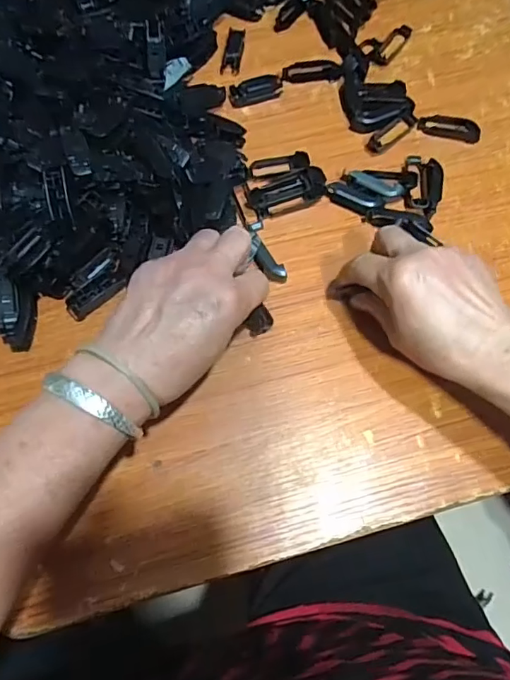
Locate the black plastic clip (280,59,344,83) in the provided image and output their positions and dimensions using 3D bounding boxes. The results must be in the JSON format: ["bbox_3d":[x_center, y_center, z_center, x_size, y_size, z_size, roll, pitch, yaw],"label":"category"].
[{"bbox_3d":[0.055,-0.257,0.483,0.059,0.012,0.017,-8,71,-4],"label":"black plastic clip"}]

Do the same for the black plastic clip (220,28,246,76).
[{"bbox_3d":[-0.021,-0.282,0.488,0.018,0.013,0.047,9,71,2],"label":"black plastic clip"}]

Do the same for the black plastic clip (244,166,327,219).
[{"bbox_3d":[0.031,-0.129,0.439,0.072,0.012,0.030,-24,73,-9],"label":"black plastic clip"}]

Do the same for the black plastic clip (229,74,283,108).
[{"bbox_3d":[0.001,-0.235,0.473,0.051,0.011,0.023,-23,73,-8],"label":"black plastic clip"}]

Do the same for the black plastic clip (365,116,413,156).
[{"bbox_3d":[0.124,-0.188,0.463,0.051,0.007,0.019,-40,76,-13],"label":"black plastic clip"}]

